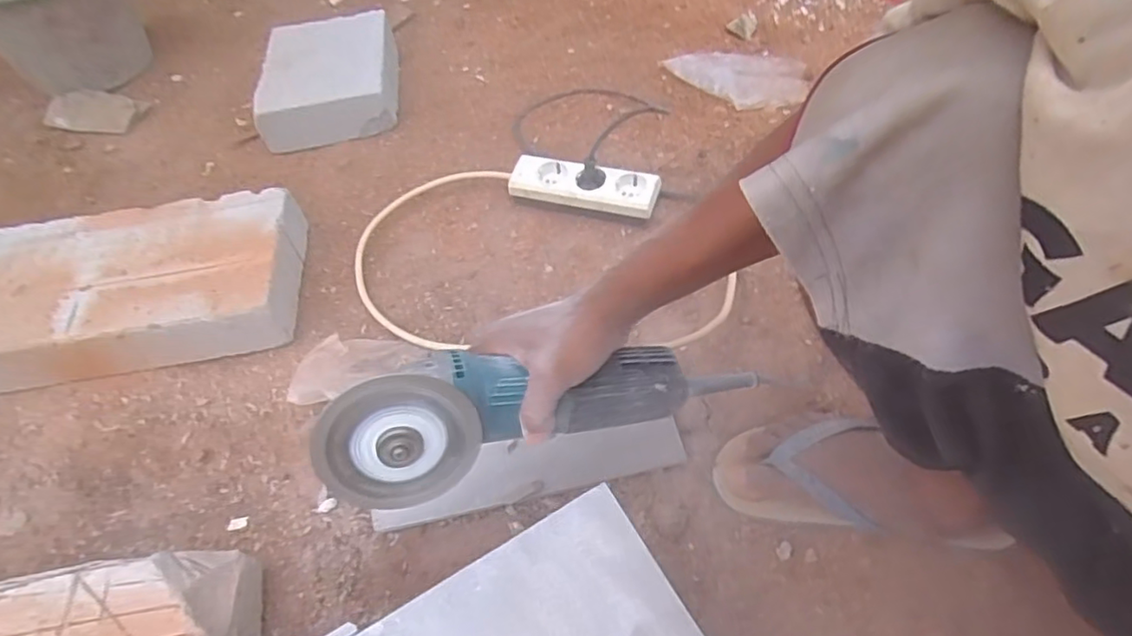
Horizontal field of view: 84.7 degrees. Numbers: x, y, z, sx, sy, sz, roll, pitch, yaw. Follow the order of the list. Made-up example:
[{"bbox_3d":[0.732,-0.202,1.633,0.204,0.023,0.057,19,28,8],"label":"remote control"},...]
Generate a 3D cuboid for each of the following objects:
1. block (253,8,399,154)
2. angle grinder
[{"bbox_3d":[-0.381,-0.390,0.994,0.227,0.082,0.261,-8,55,0],"label":"block"},{"bbox_3d":[-0.011,0.051,0.459,0.324,0.087,0.085,-8,53,-21],"label":"angle grinder"}]

